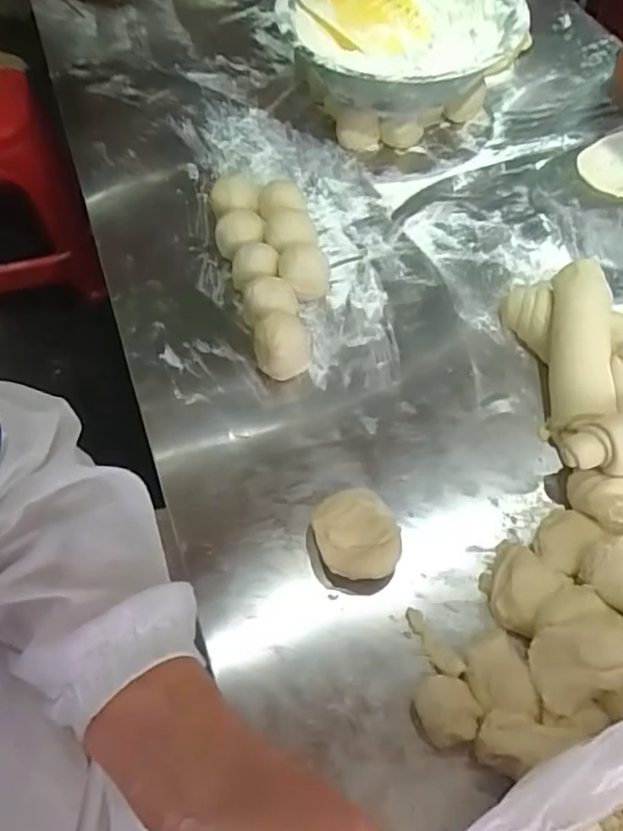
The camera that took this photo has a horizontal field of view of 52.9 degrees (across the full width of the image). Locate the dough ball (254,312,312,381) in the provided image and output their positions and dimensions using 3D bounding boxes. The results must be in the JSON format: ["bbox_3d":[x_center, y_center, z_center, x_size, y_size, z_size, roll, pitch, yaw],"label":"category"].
[{"bbox_3d":[-0.027,-0.063,0.594,0.051,0.050,0.045,0,58,1],"label":"dough ball"}]

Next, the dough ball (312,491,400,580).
[{"bbox_3d":[0.035,0.095,0.499,0.062,0.028,0.077,-8,56,-7],"label":"dough ball"}]

